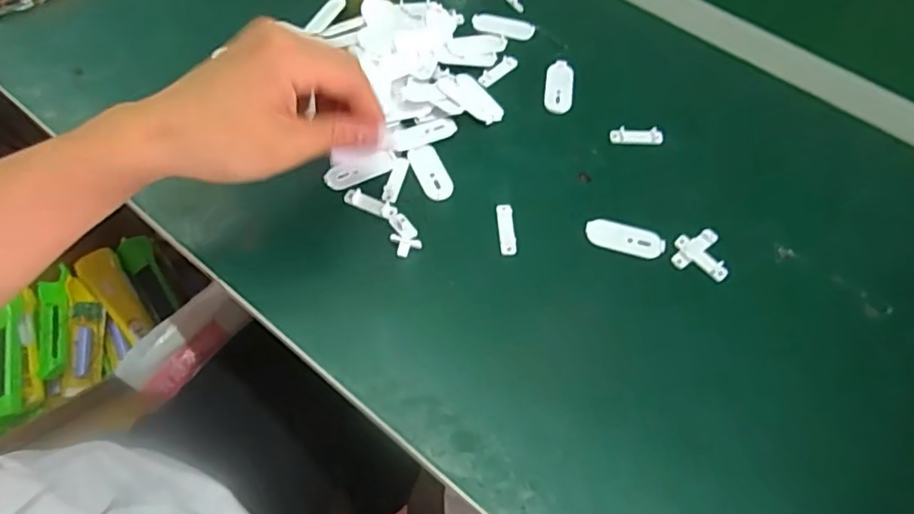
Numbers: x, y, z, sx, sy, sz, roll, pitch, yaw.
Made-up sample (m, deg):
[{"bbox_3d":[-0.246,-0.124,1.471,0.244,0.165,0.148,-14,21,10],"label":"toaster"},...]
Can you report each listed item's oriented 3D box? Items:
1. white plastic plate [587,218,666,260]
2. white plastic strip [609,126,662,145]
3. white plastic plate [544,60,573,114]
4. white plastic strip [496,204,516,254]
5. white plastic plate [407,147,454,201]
[{"bbox_3d":[0.109,-0.012,0.382,0.050,0.004,0.019,14,63,7],"label":"white plastic plate"},{"bbox_3d":[0.129,-0.087,0.425,0.037,0.004,0.012,0,63,-1],"label":"white plastic strip"},{"bbox_3d":[0.077,-0.128,0.446,0.022,0.004,0.047,6,63,3],"label":"white plastic plate"},{"bbox_3d":[0.032,-0.018,0.386,0.010,0.005,0.035,-3,63,-2],"label":"white plastic strip"},{"bbox_3d":[-0.018,-0.058,0.404,0.021,0.005,0.044,-21,65,-11],"label":"white plastic plate"}]

